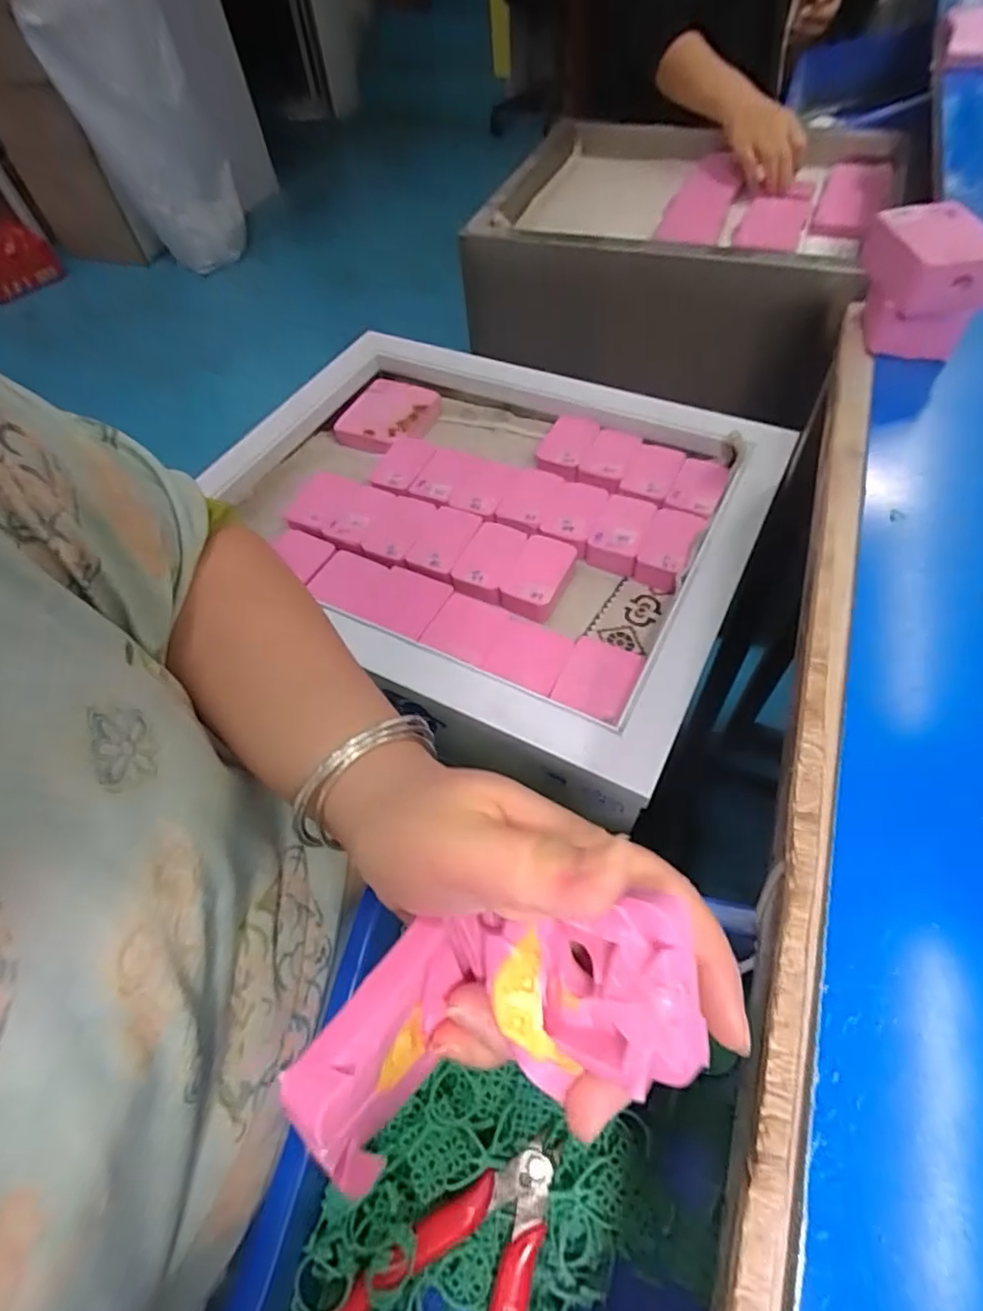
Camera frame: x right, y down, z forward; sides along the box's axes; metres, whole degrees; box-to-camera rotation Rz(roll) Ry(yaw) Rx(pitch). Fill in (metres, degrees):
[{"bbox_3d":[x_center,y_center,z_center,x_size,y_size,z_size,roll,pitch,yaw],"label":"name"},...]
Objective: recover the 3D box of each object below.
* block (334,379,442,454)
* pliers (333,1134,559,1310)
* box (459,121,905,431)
[{"bbox_3d":[-0.112,-0.270,0.665,0.091,0.024,0.106,21,61,17],"label":"block"},{"bbox_3d":[-0.011,0.257,0.245,0.069,0.021,0.106,33,65,23],"label":"pliers"},{"bbox_3d":[0.245,-0.543,0.825,0.469,0.206,0.381,15,60,14],"label":"box"}]

